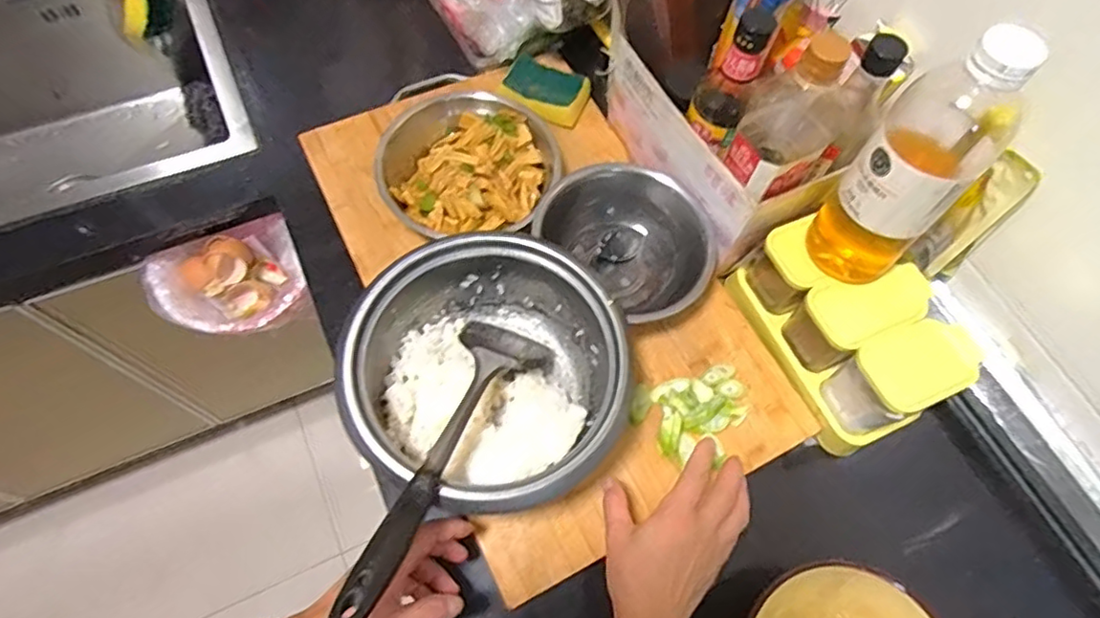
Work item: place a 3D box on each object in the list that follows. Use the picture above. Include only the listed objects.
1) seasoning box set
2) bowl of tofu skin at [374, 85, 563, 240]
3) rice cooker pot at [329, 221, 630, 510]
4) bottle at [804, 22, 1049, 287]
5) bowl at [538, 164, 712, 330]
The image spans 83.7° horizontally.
[{"bbox_3d":[0.292,0.019,0.609,0.126,0.100,0.212,-23,68,-13],"label":"seasoning box set"},{"bbox_3d":[-0.088,-0.155,0.673,0.185,0.060,0.182,1,65,-2],"label":"bowl of tofu skin"},{"bbox_3d":[-0.046,0.058,0.540,0.221,0.114,0.200,37,69,14],"label":"rice cooker pot"},{"bbox_3d":[0.293,-0.112,0.493,0.081,0.233,0.085,-37,72,-18],"label":"bottle"},{"bbox_3d":[0.085,-0.067,0.638,0.140,0.082,0.178,-28,69,-15],"label":"bowl"}]

